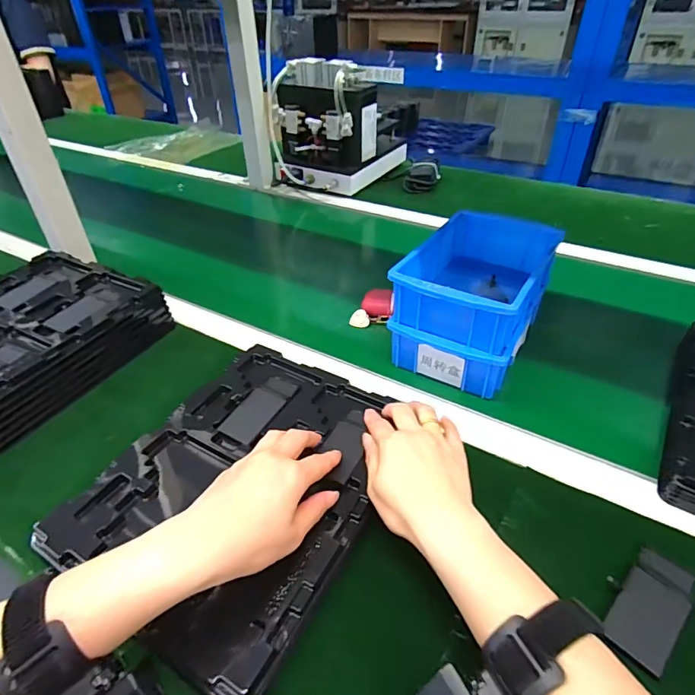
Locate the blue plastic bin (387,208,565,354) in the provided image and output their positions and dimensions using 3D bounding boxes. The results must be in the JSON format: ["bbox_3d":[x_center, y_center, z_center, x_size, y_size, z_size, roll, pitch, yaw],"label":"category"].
[{"bbox_3d":[0.152,-0.082,0.531,0.133,0.066,0.205,22,44,27],"label":"blue plastic bin"}]

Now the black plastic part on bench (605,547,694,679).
[{"bbox_3d":[0.220,0.183,0.328,0.089,0.009,0.038,-31,47,-32],"label":"black plastic part on bench"}]

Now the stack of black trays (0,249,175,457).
[{"bbox_3d":[-0.385,-0.009,0.534,0.207,0.059,0.280,19,43,24],"label":"stack of black trays"}]

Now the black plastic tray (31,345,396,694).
[{"bbox_3d":[-0.084,0.107,0.401,0.216,0.028,0.271,24,44,21],"label":"black plastic tray"}]

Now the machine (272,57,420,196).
[{"bbox_3d":[-0.010,-0.494,0.999,0.188,0.214,0.285,26,46,30],"label":"machine"}]

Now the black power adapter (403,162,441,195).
[{"bbox_3d":[0.165,-0.375,1.019,0.071,0.043,0.082,10,40,14],"label":"black power adapter"}]

